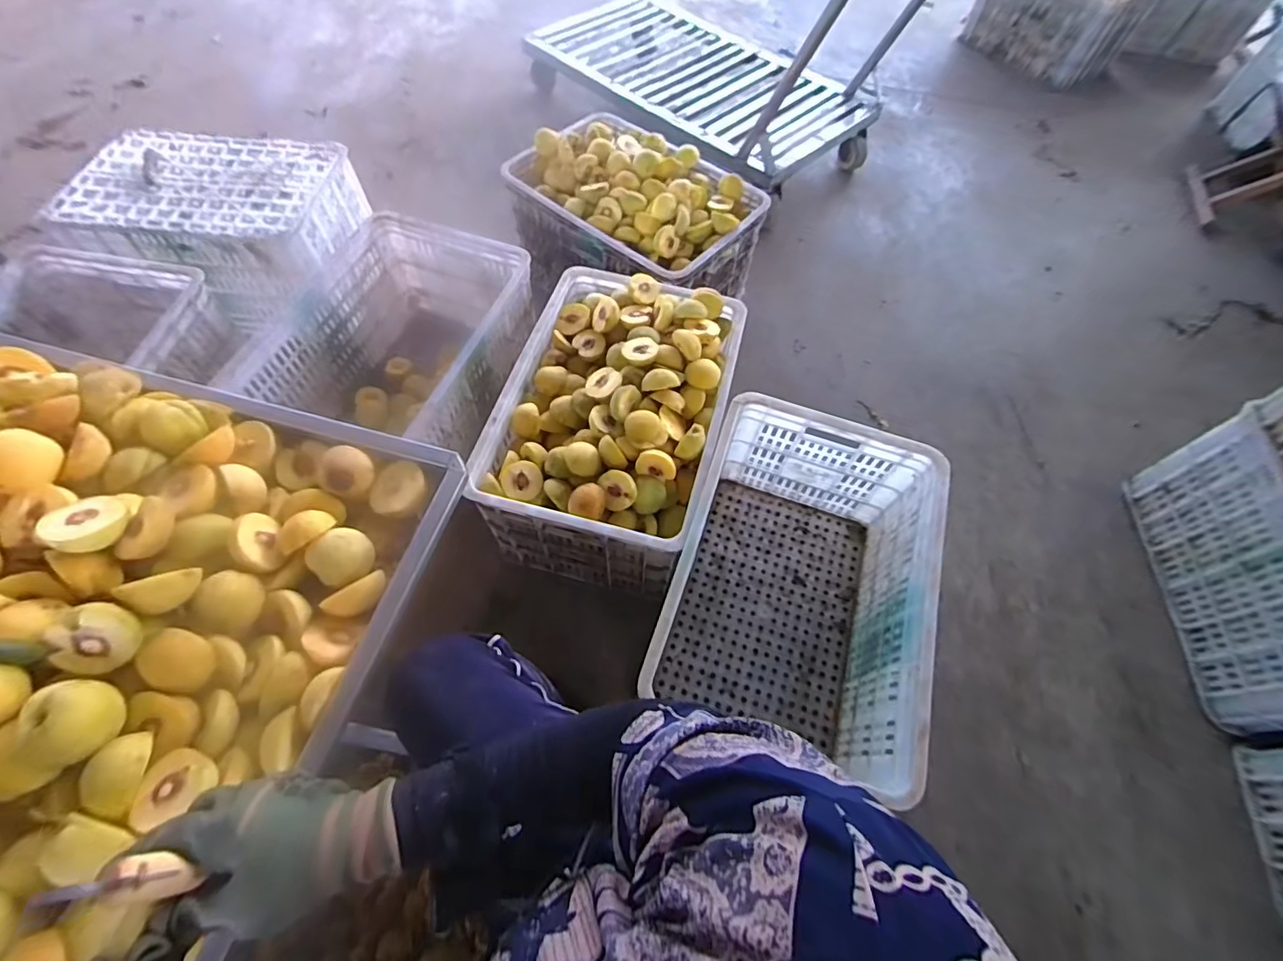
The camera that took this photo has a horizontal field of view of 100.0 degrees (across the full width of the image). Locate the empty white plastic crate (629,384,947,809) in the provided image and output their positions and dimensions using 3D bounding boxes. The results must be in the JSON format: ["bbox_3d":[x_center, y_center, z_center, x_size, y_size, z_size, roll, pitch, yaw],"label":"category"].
[{"bbox_3d":[0.240,0.177,0.891,0.355,0.271,0.519,18,64,7],"label":"empty white plastic crate"}]

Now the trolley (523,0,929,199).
[{"bbox_3d":[0.231,-1.323,1.404,1.138,0.716,0.605,38,68,16],"label":"trolley"}]

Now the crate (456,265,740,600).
[{"bbox_3d":[-0.043,-0.100,1.007,0.347,0.291,0.524,15,63,6],"label":"crate"}]

